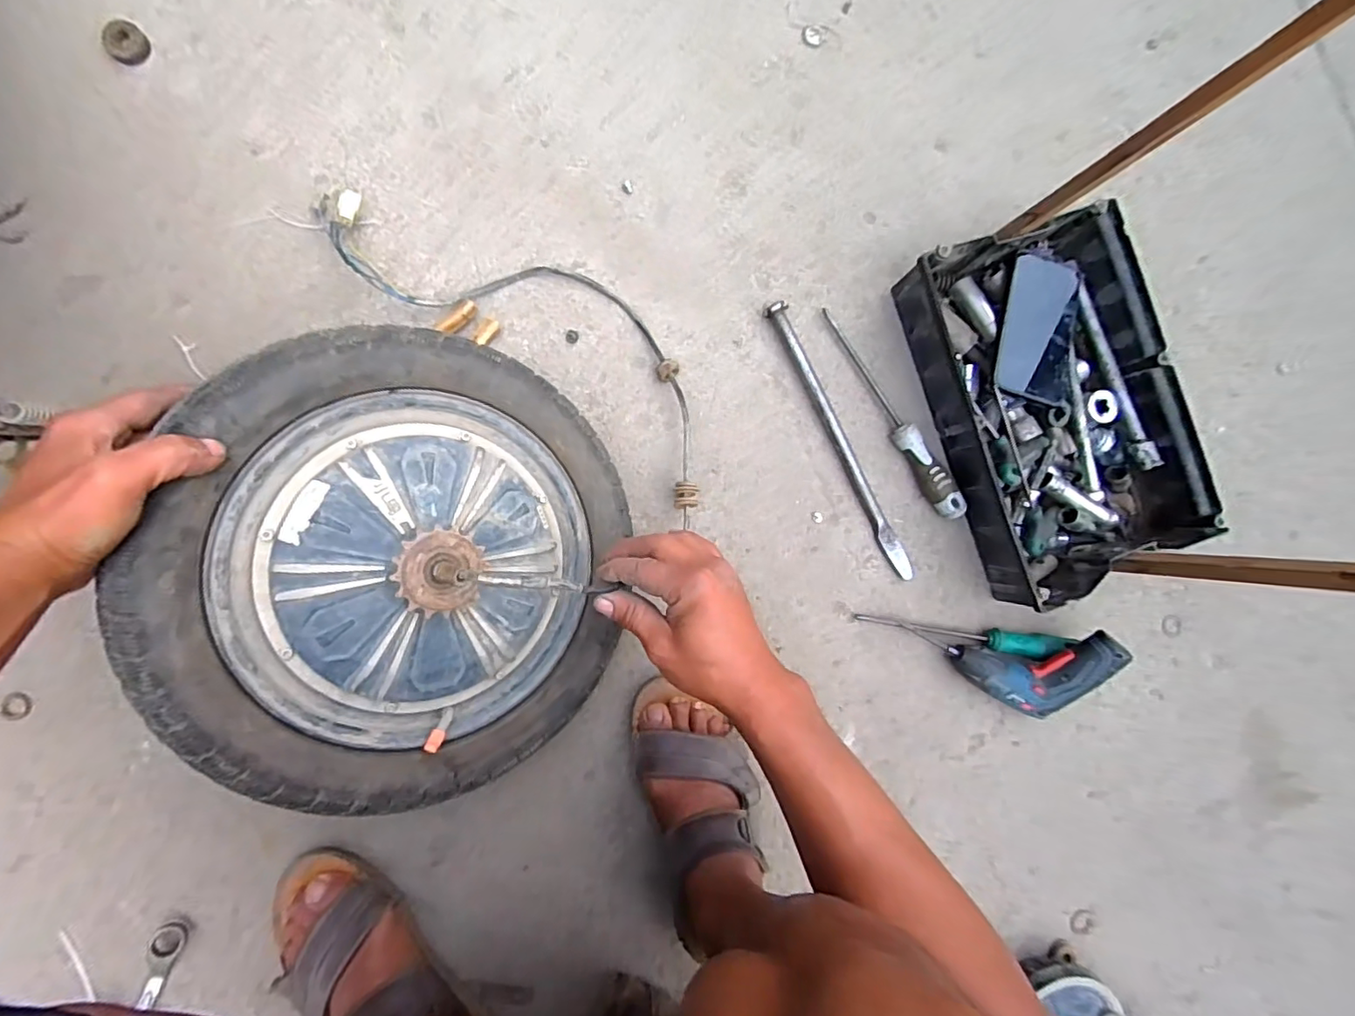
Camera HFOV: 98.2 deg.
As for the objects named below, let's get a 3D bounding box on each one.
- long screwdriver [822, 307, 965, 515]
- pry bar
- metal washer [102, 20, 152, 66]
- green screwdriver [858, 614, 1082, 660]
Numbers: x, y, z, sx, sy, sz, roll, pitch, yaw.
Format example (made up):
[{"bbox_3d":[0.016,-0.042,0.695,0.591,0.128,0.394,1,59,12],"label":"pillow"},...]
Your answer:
[{"bbox_3d":[0.230,-0.102,0.610,0.031,0.036,0.247,-29,92,-7],"label":"long screwdriver"},{"bbox_3d":[0.172,-0.069,0.610,0.021,0.022,0.316,-27,92,-8],"label":"pry bar"},{"bbox_3d":[-0.507,-0.428,0.540,0.035,0.009,0.035,0,89,-8],"label":"metal washer"},{"bbox_3d":[0.298,0.133,0.619,0.214,0.032,0.024,7,88,7],"label":"green screwdriver"}]

